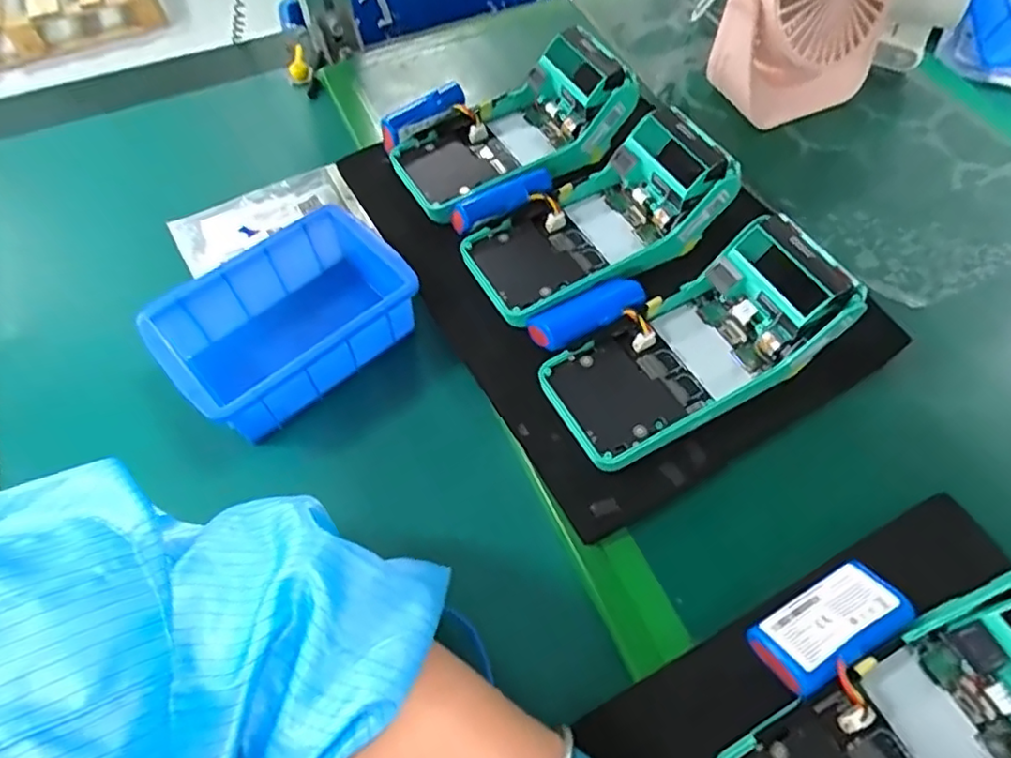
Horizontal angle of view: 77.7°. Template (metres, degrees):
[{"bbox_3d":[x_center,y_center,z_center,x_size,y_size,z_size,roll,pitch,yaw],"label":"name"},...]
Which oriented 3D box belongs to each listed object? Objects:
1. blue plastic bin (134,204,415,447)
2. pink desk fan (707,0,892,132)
[{"bbox_3d":[-0.132,-0.036,0.396,0.151,0.057,0.095,-41,67,-21],"label":"blue plastic bin"},{"bbox_3d":[0.226,-0.268,0.468,0.128,0.139,0.066,-19,61,-11],"label":"pink desk fan"}]

